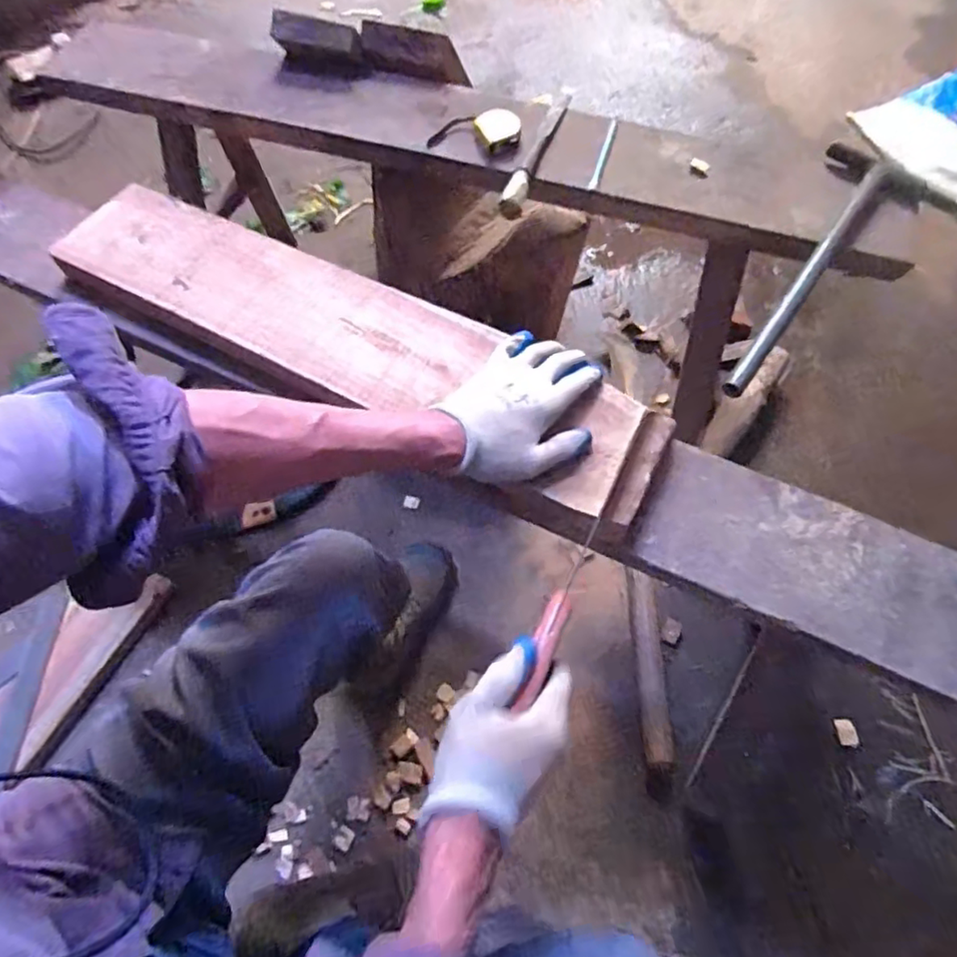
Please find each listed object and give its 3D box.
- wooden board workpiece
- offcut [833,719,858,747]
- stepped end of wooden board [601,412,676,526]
[{"bbox_3d":[-0.161,-0.155,0.623,0.654,0.022,0.138,26,65,14],"label":"wooden board workpiece"},{"bbox_3d":[0.534,0.368,0.892,0.027,0.006,0.037,-1,60,2],"label":"offcut"},{"bbox_3d":[0.140,-0.011,0.539,0.026,0.013,0.125,26,67,14],"label":"stepped end of wooden board"}]

